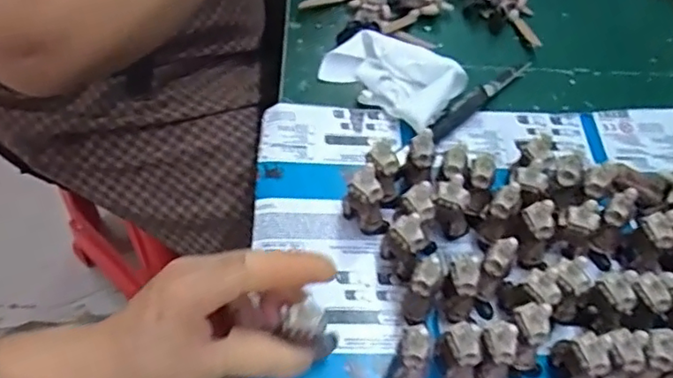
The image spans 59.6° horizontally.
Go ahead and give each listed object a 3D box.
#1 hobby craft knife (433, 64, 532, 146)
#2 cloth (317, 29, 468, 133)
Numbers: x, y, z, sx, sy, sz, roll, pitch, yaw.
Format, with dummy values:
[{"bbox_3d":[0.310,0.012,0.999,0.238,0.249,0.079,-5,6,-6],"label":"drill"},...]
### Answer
[{"bbox_3d":[0.115,-0.074,0.476,0.017,0.006,0.122,40,62,22],"label":"hobby craft knife"},{"bbox_3d":[0.042,-0.095,0.471,0.107,0.030,0.065,31,59,18],"label":"cloth"}]

